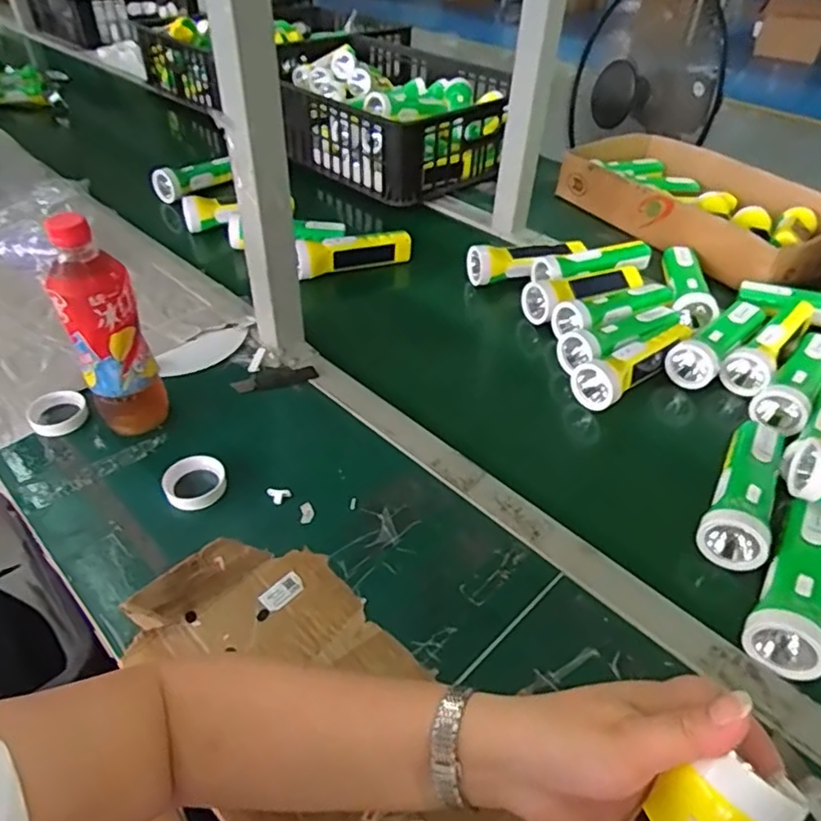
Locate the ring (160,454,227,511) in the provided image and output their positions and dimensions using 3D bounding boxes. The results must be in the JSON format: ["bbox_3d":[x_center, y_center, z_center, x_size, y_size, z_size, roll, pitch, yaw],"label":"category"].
[{"bbox_3d":[-0.199,0.067,0.569,0.055,0.014,0.057,0,43,0],"label":"ring"}]

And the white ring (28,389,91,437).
[{"bbox_3d":[-0.363,0.002,0.634,0.053,0.015,0.053,6,53,-8],"label":"white ring"}]

